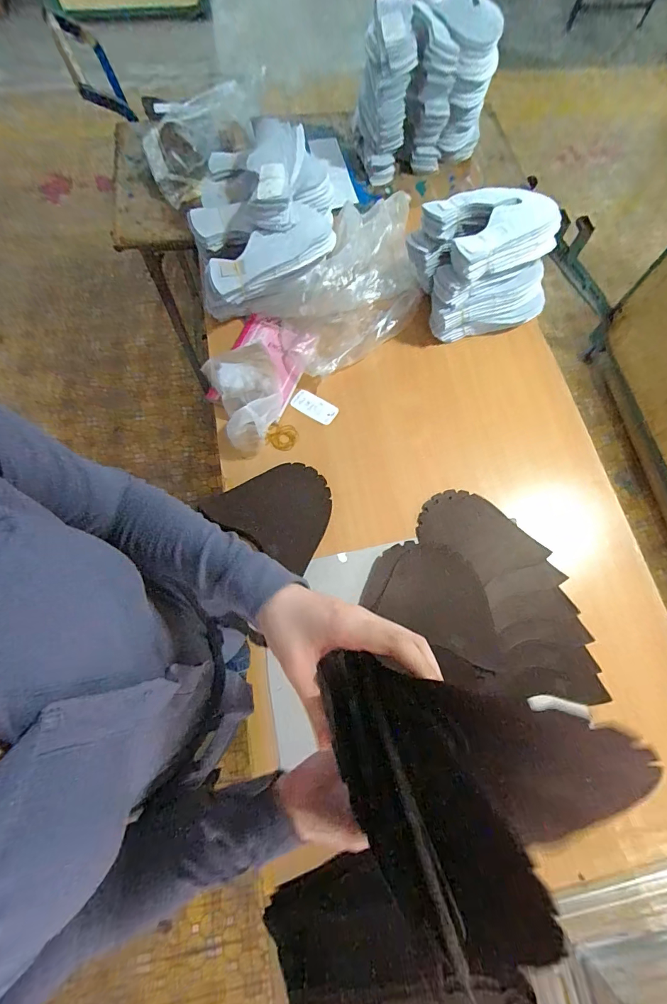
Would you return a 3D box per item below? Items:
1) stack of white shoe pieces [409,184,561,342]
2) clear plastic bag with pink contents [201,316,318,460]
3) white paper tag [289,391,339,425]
[{"bbox_3d":[0.335,-0.538,0.901,0.281,0.205,0.214,-13,72,-7],"label":"stack of white shoe pieces"},{"bbox_3d":[-0.173,-0.281,0.872,0.202,0.085,0.321,24,71,6],"label":"clear plastic bag with pink contents"},{"bbox_3d":[-0.043,-0.215,0.899,0.103,0.005,0.051,30,83,3],"label":"white paper tag"}]

